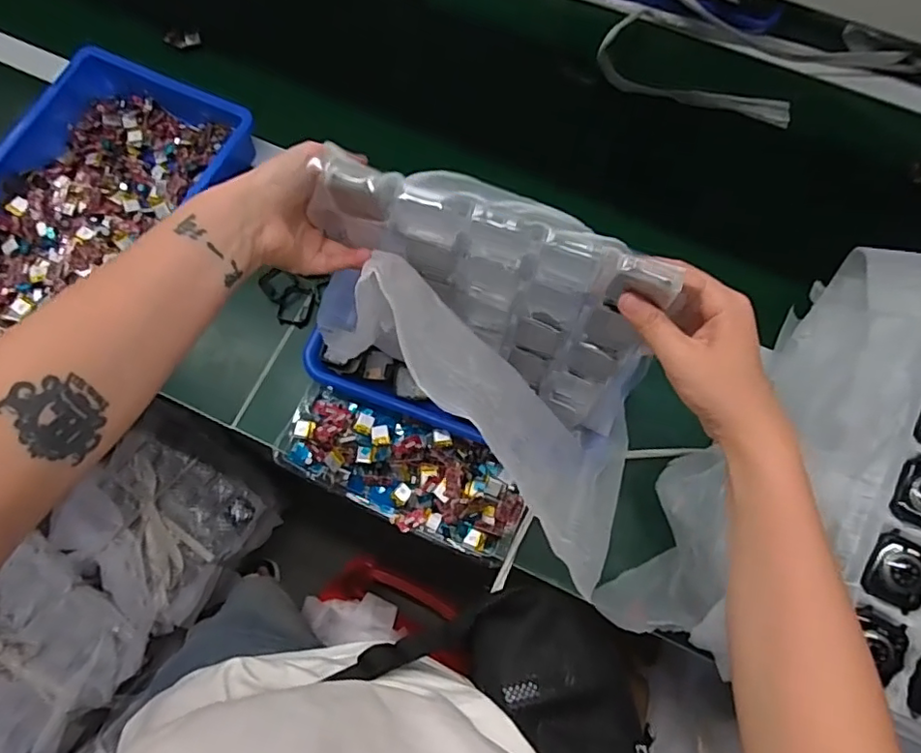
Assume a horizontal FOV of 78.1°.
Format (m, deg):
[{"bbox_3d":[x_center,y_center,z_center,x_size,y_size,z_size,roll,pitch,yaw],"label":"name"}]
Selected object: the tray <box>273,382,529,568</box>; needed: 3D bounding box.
[{"bbox_3d":[-0.059,0.093,0.574,0.253,0.037,0.101,21,74,8],"label":"tray"}]

